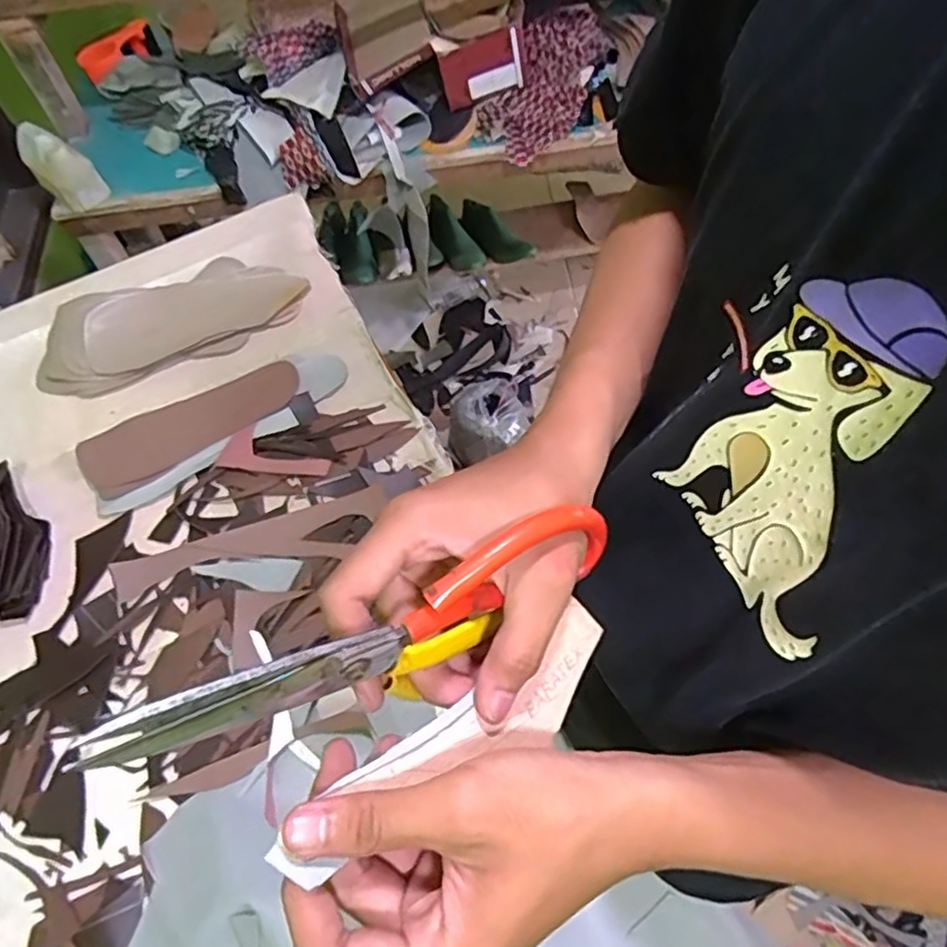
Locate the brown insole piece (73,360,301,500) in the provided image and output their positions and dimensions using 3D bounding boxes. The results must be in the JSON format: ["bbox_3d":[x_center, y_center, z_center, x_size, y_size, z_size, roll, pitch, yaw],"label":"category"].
[{"bbox_3d":[-0.316,-0.061,0.762,0.244,0.008,0.086,-31,63,-14],"label":"brown insole piece"}]

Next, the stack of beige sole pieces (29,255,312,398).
[{"bbox_3d":[-0.366,-0.187,0.821,0.312,0.034,0.132,-22,63,-7],"label":"stack of beige sole pieces"}]

